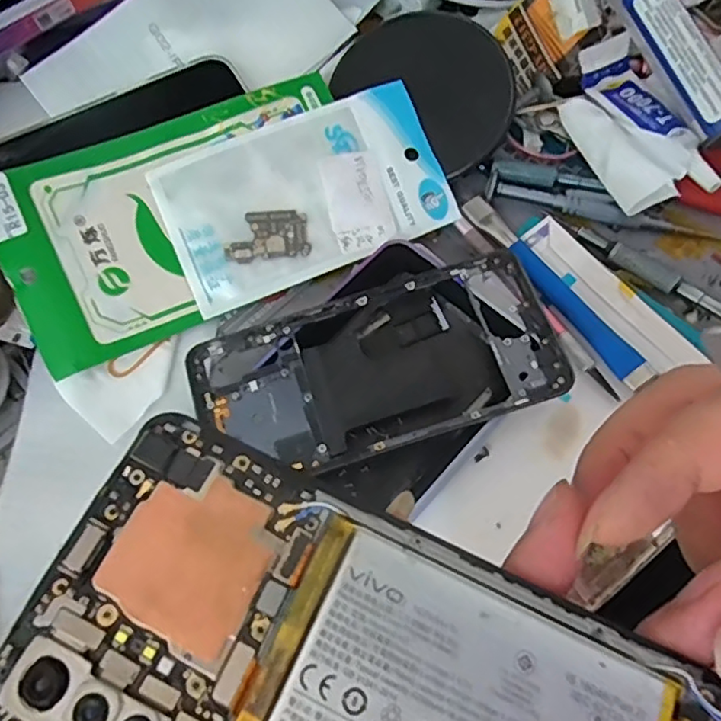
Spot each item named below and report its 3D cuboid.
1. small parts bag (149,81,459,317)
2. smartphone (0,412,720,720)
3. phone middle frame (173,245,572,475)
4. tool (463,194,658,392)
[{"bbox_3d":[-0.028,-0.084,0.302,0.138,0.004,0.080,-23,90,-5],"label":"small parts bag"},{"bbox_3d":[0.006,0.070,0.121,0.154,0.009,0.072,21,72,6],"label":"smartphone"},{"bbox_3d":[0.006,0.005,0.269,0.159,0.015,0.075,-17,70,-4],"label":"phone middle frame"},{"bbox_3d":[0.093,-0.036,0.291,0.014,0.010,0.124,-33,72,-10],"label":"tool"}]

